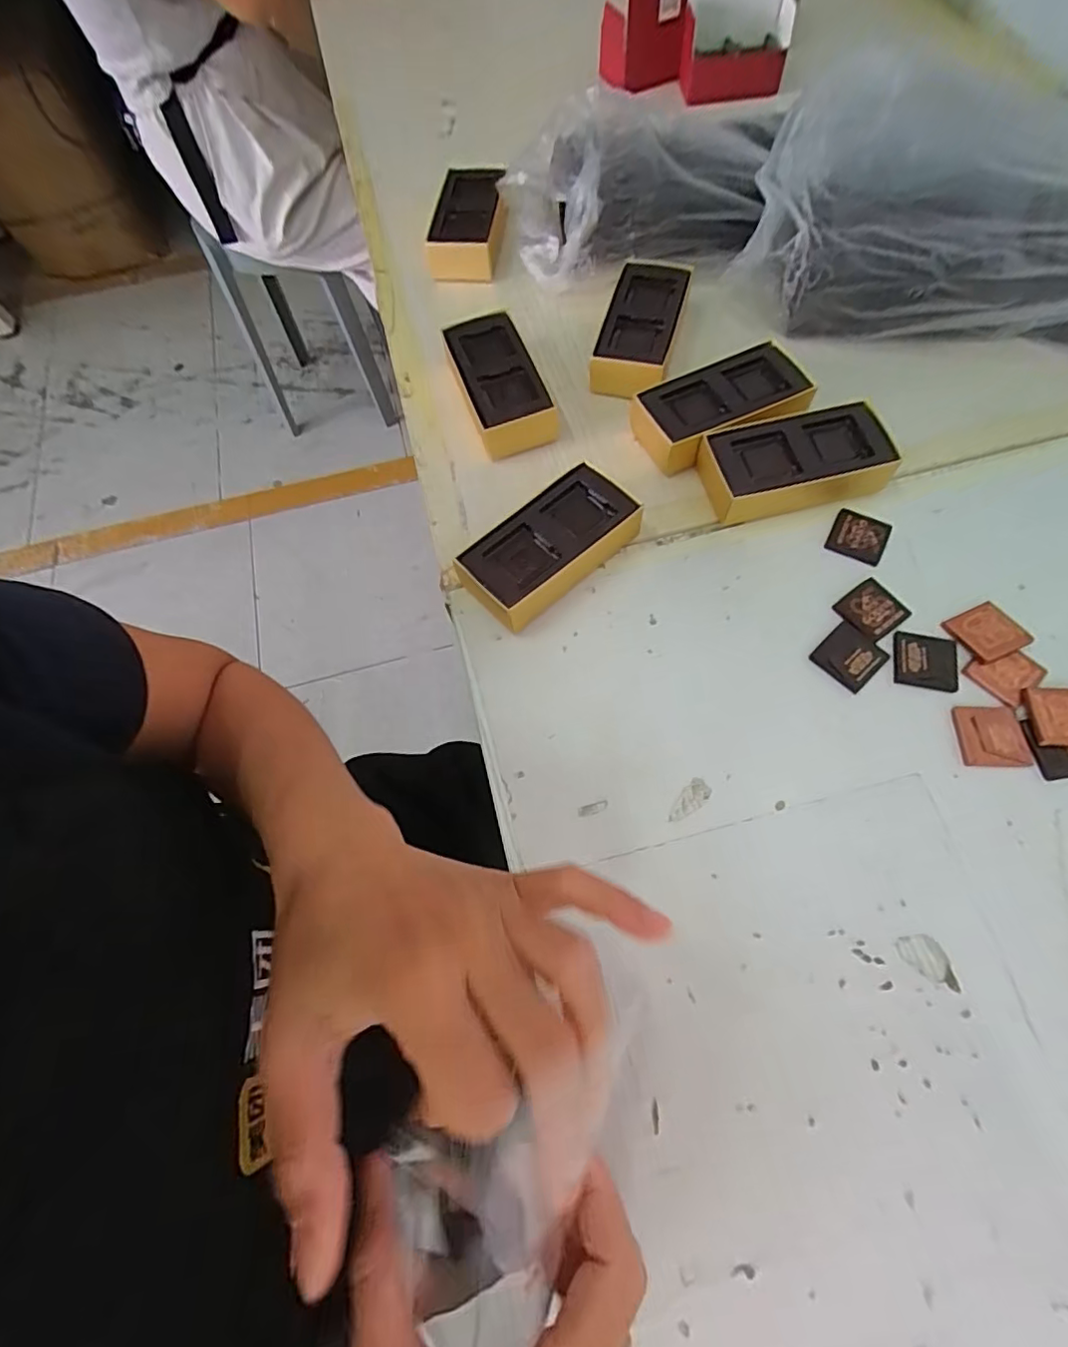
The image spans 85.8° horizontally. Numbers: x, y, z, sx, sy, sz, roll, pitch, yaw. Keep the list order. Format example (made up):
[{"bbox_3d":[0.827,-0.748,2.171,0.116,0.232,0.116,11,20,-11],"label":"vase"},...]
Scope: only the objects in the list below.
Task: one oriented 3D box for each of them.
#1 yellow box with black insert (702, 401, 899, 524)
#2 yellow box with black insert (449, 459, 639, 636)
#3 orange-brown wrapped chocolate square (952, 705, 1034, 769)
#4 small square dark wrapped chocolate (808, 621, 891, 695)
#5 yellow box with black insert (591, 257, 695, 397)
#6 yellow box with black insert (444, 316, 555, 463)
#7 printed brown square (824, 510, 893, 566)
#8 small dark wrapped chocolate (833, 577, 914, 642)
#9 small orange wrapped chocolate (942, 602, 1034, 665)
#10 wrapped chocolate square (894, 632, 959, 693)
[{"bbox_3d":[0.172,-0.138,0.382,0.115,0.030,0.056,-13,67,-2],"label":"yellow box with black insert"},{"bbox_3d":[0.012,-0.080,0.371,0.118,0.034,0.058,-42,71,-14],"label":"yellow box with black insert"},{"bbox_3d":[0.255,0.034,0.320,0.034,0.004,0.035,0,67,4],"label":"orange-brown wrapped chocolate square"},{"bbox_3d":[0.190,-0.010,0.345,0.034,0.004,0.033,-42,71,-14],"label":"small square dark wrapped chocolate"},{"bbox_3d":[0.085,-0.265,0.442,0.058,0.034,0.127,13,68,9],"label":"yellow box with black insert"},{"bbox_3d":[-0.026,-0.219,0.436,0.057,0.037,0.118,-19,67,-5],"label":"yellow box with black insert"},{"bbox_3d":[0.212,-0.089,0.375,0.034,0.005,0.033,27,71,14],"label":"printed brown square"},{"bbox_3d":[0.209,-0.040,0.354,0.035,0.004,0.033,-34,69,-11],"label":"small dark wrapped chocolate"},{"bbox_3d":[0.269,-0.025,0.340,0.033,0.008,0.034,-24,68,-7],"label":"small orange wrapped chocolate"},{"bbox_3d":[0.231,-0.008,0.338,0.035,0.004,0.035,11,68,8],"label":"wrapped chocolate square"}]

